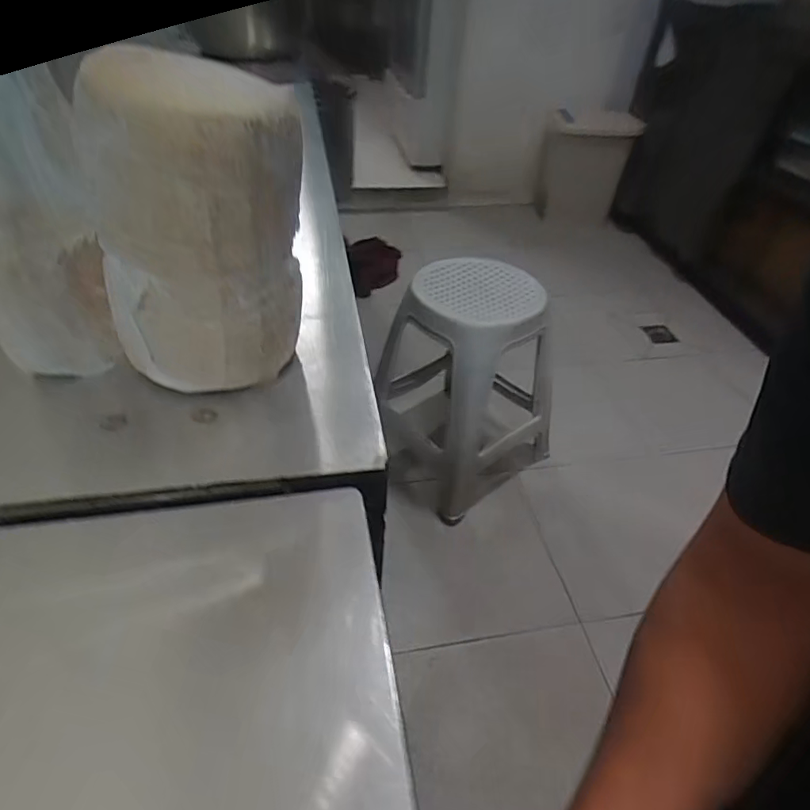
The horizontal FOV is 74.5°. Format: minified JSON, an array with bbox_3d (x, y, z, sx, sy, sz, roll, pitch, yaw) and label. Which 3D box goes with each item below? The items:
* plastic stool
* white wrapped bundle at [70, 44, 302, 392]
[{"bbox_3d":[0.145,-0.063,1.247,0.362,0.462,0.357,-23,49,-26],"label":"plastic stool"},{"bbox_3d":[-0.099,-0.083,0.263,0.074,0.147,0.070,18,45,14],"label":"white wrapped bundle"}]

